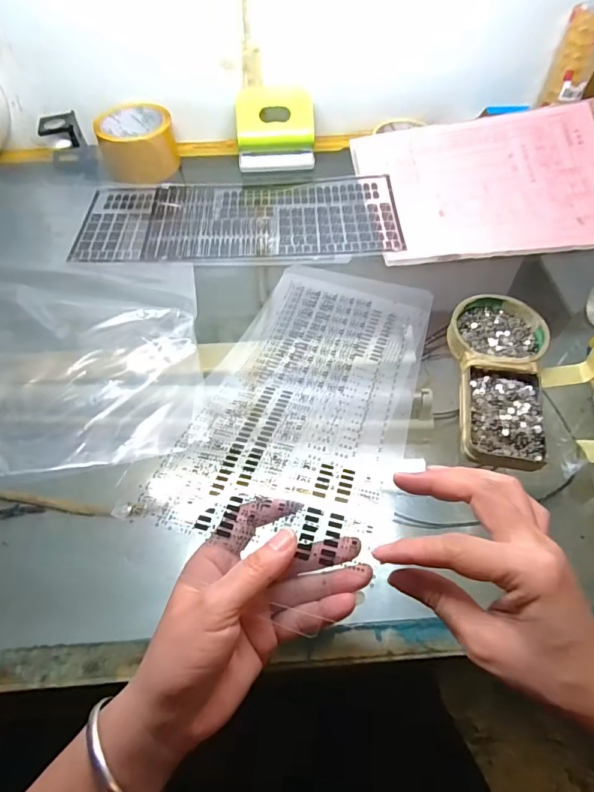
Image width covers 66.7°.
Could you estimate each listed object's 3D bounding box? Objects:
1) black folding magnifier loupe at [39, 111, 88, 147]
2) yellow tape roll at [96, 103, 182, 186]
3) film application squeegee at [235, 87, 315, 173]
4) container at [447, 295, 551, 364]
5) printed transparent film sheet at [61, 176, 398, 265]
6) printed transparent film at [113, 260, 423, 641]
[{"bbox_3d":[-0.303,-0.335,0.581,0.045,0.044,0.026,-15,56,-9],"label":"black folding magnifier loupe"},{"bbox_3d":[-0.202,-0.320,0.574,0.091,0.059,0.109,-8,56,-4],"label":"yellow tape roll"},{"bbox_3d":[-0.028,-0.338,0.573,0.096,0.091,0.031,-5,35,-3],"label":"film application squeegee"},{"bbox_3d":[0.182,-0.057,0.411,0.081,0.021,0.082,-1,56,1],"label":"container"},{"bbox_3d":[-0.066,-0.212,0.532,0.361,0.007,0.152,-3,56,-2],"label":"printed transparent film sheet"},{"bbox_3d":[0.015,-0.015,0.374,0.173,0.052,0.311,18,58,13],"label":"printed transparent film"}]

